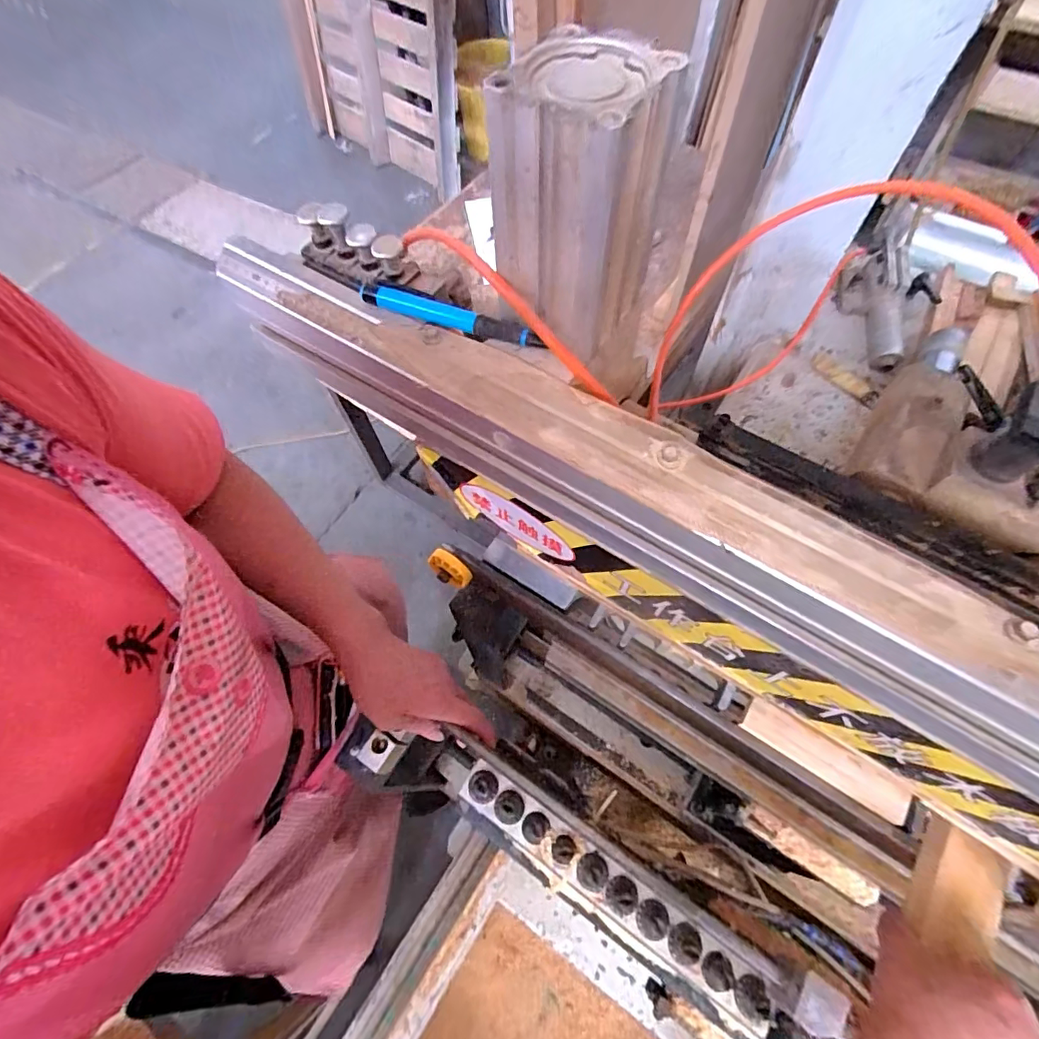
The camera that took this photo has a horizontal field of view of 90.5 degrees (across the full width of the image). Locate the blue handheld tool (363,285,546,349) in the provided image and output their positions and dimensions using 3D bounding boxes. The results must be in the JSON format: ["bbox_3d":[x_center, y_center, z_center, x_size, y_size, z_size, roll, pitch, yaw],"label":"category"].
[{"bbox_3d":[-0.042,-0.121,0.306,0.115,0.014,0.010,17,64,11],"label":"blue handheld tool"}]

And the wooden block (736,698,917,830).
[{"bbox_3d":[0.245,0.192,0.415,0.129,0.021,0.024,30,68,17],"label":"wooden block"}]

